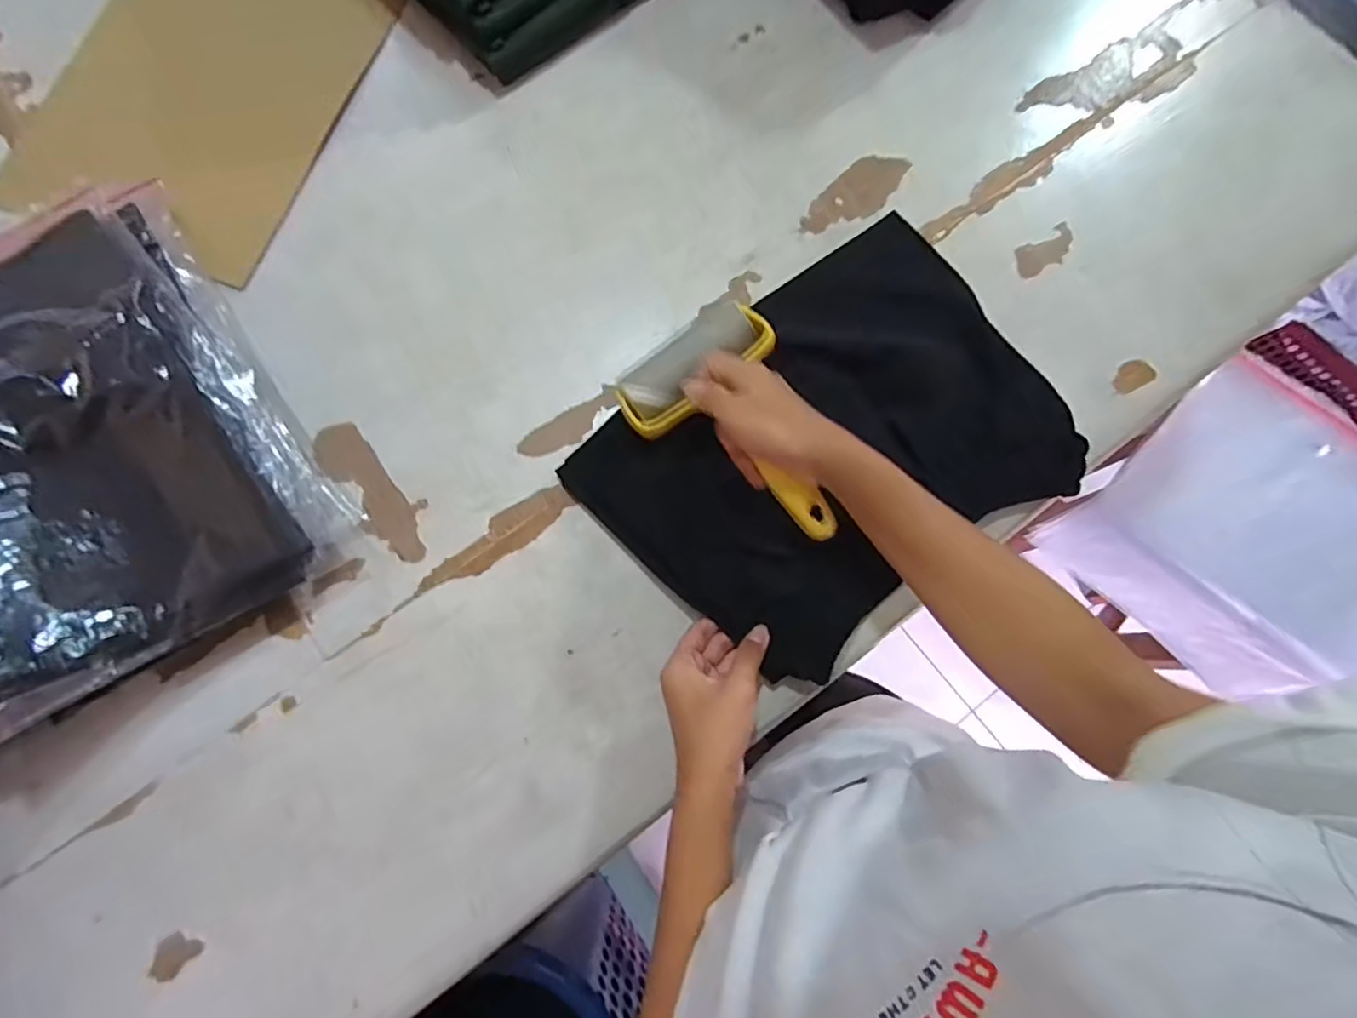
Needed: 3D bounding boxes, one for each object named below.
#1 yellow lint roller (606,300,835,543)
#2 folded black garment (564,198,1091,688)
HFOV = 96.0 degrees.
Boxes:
[{"bbox_3d":[0.037,-0.049,0.414,0.113,0.037,0.173,-25,77,-5],"label":"yellow lint roller"},{"bbox_3d":[0.106,-0.049,0.447,0.325,0.028,0.242,-35,78,-7],"label":"folded black garment"}]

